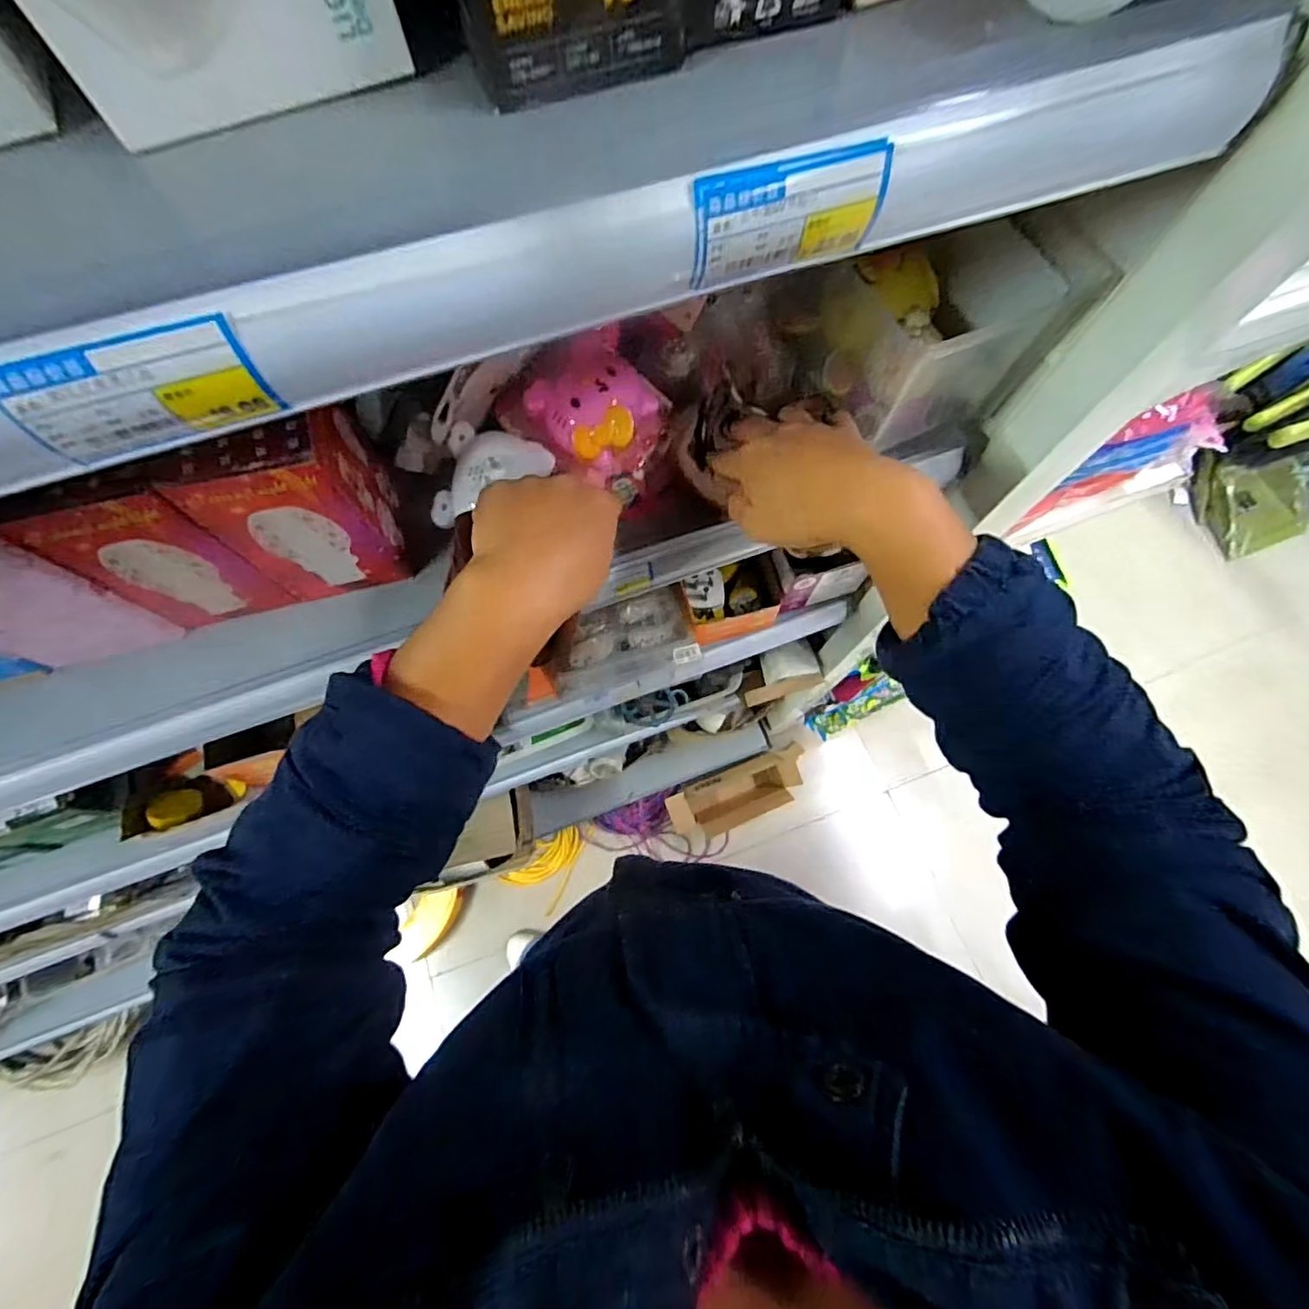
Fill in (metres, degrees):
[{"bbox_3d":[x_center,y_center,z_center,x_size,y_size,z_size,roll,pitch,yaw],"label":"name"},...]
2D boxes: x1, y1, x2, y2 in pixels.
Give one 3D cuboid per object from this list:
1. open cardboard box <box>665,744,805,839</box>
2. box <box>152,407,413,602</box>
[{"bbox_3d":[0.202,0.338,1.383,0.339,0.114,0.131,-20,73,-6],"label":"open cardboard box"},{"bbox_3d":[-0.219,-0.102,0.358,0.079,0.126,0.077,-10,72,-3],"label":"box"}]

